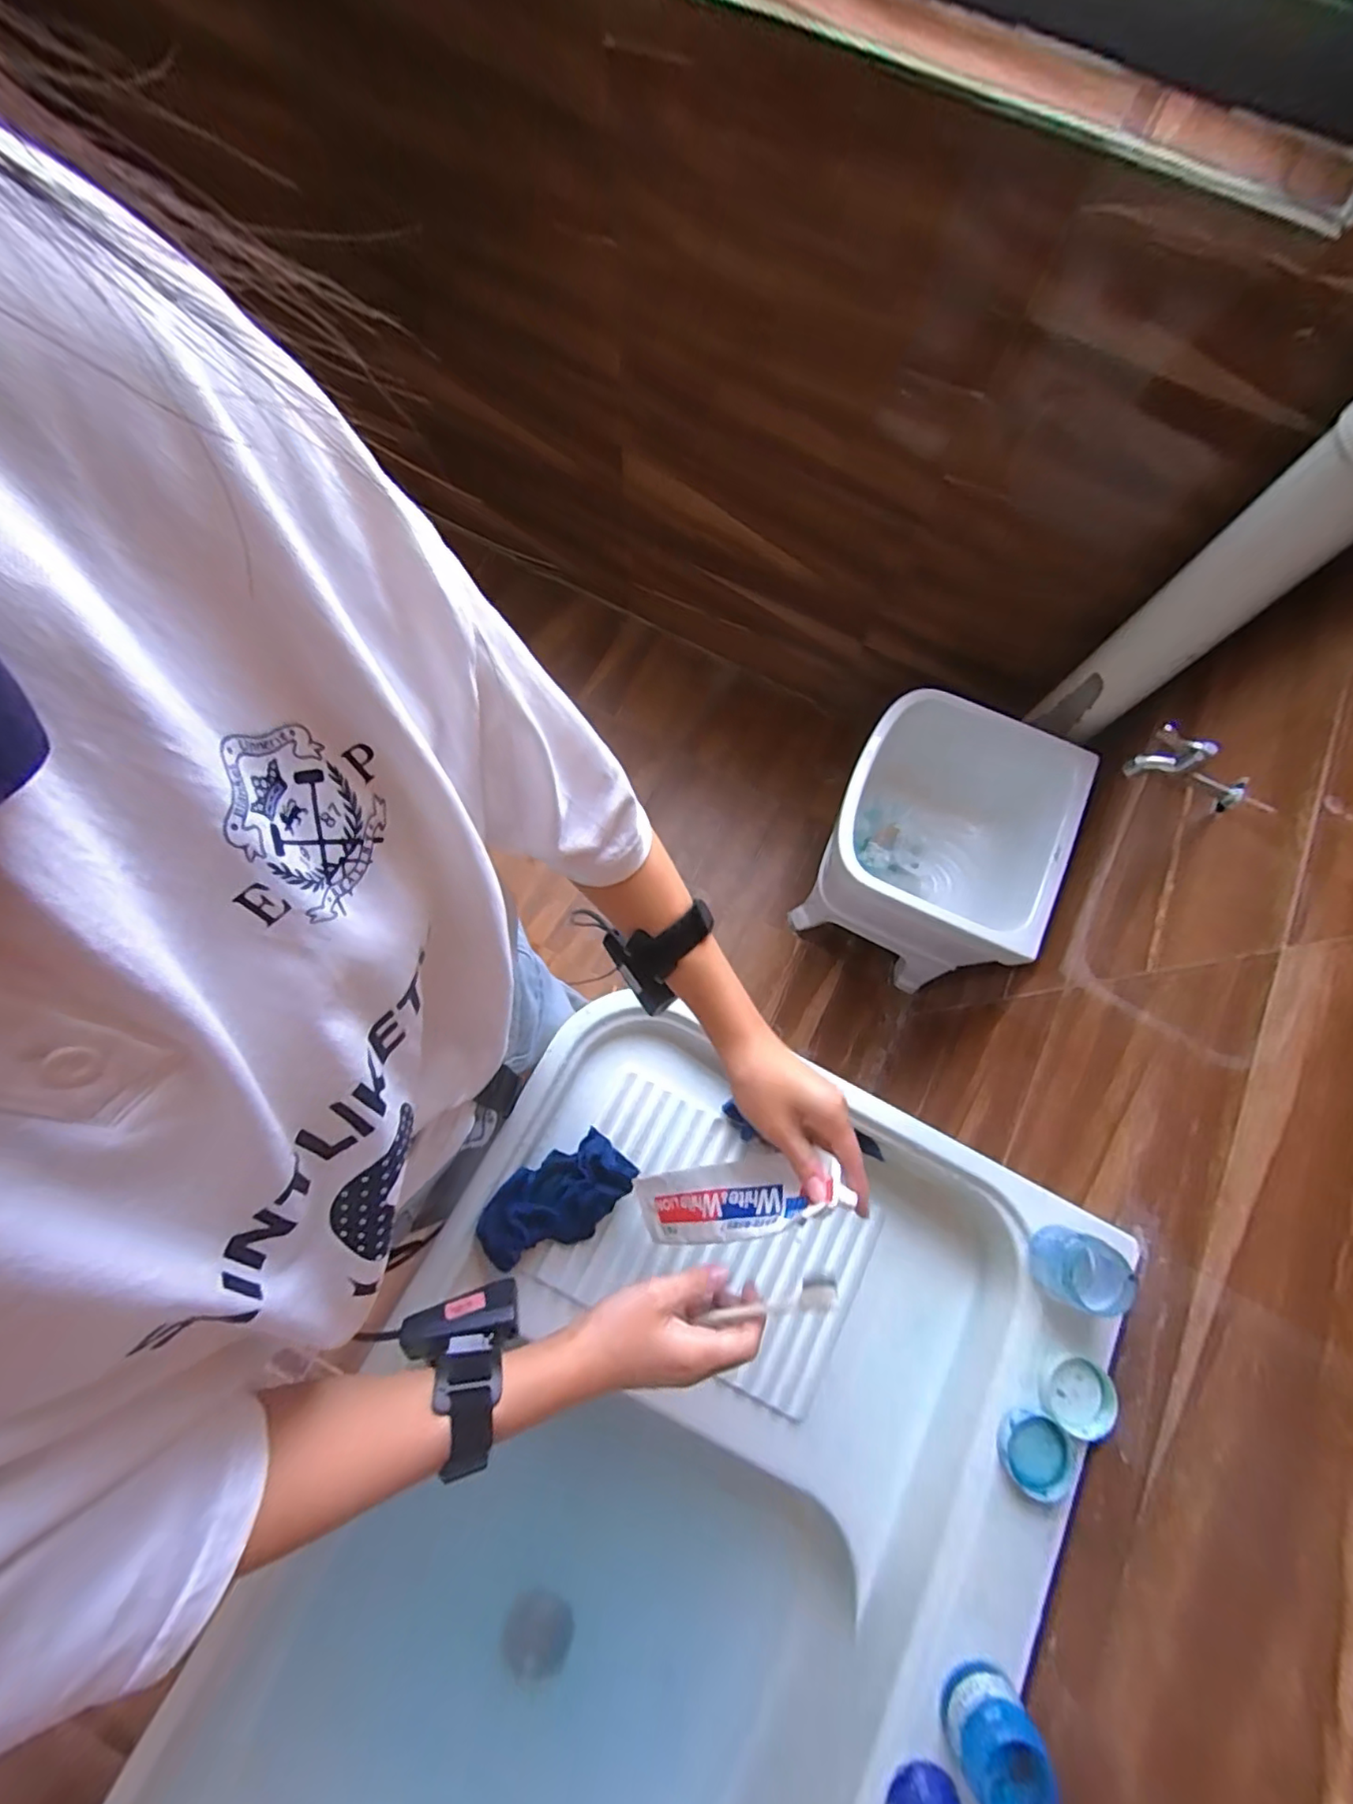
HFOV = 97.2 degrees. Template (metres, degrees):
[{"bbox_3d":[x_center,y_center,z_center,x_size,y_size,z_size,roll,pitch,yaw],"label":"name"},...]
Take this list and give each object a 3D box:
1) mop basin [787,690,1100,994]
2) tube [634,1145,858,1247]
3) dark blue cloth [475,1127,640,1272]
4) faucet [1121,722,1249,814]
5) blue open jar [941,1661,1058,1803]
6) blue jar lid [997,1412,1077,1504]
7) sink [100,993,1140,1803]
[{"bbox_3d":[0.470,-0.097,1.182,0.373,0.420,0.410,27,75,5],"label":"mop basin"},{"bbox_3d":[0.038,0.222,0.441,0.035,0.191,0.051,2,68,-47],"label":"tube"},{"bbox_3d":[-0.104,0.264,0.527,0.135,0.047,0.084,-41,79,-12],"label":"dark blue cloth"},{"bbox_3d":[0.639,-0.165,0.742,0.144,0.078,0.039,26,74,-8],"label":"faucet"},{"bbox_3d":[0.222,0.586,0.413,0.059,0.055,0.054,-21,76,-8],"label":"blue open jar"},{"bbox_3d":[0.290,0.445,0.479,0.056,0.011,0.054,-2,74,-3],"label":"blue jar lid"},{"bbox_3d":[-0.042,0.604,0.575,0.558,0.319,0.907,27,75,6],"label":"sink"}]

